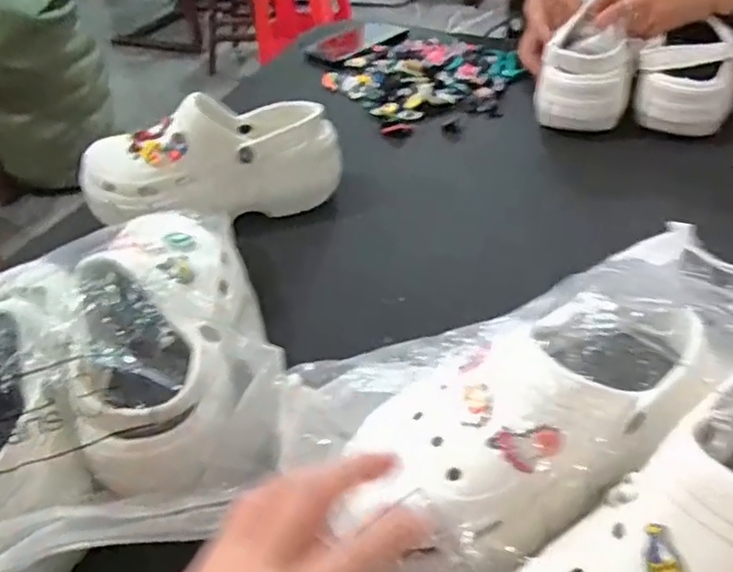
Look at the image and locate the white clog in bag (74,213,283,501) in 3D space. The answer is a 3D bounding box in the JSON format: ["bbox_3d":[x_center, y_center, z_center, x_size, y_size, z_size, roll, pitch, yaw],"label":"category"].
[{"bbox_3d":[-0.133,0.029,0.443,0.116,0.096,0.247,-13,42,-12],"label":"white clog in bag"}]

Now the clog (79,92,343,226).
[{"bbox_3d":[-0.148,-0.120,0.621,0.245,0.100,0.084,-13,42,-12],"label":"clog"}]

